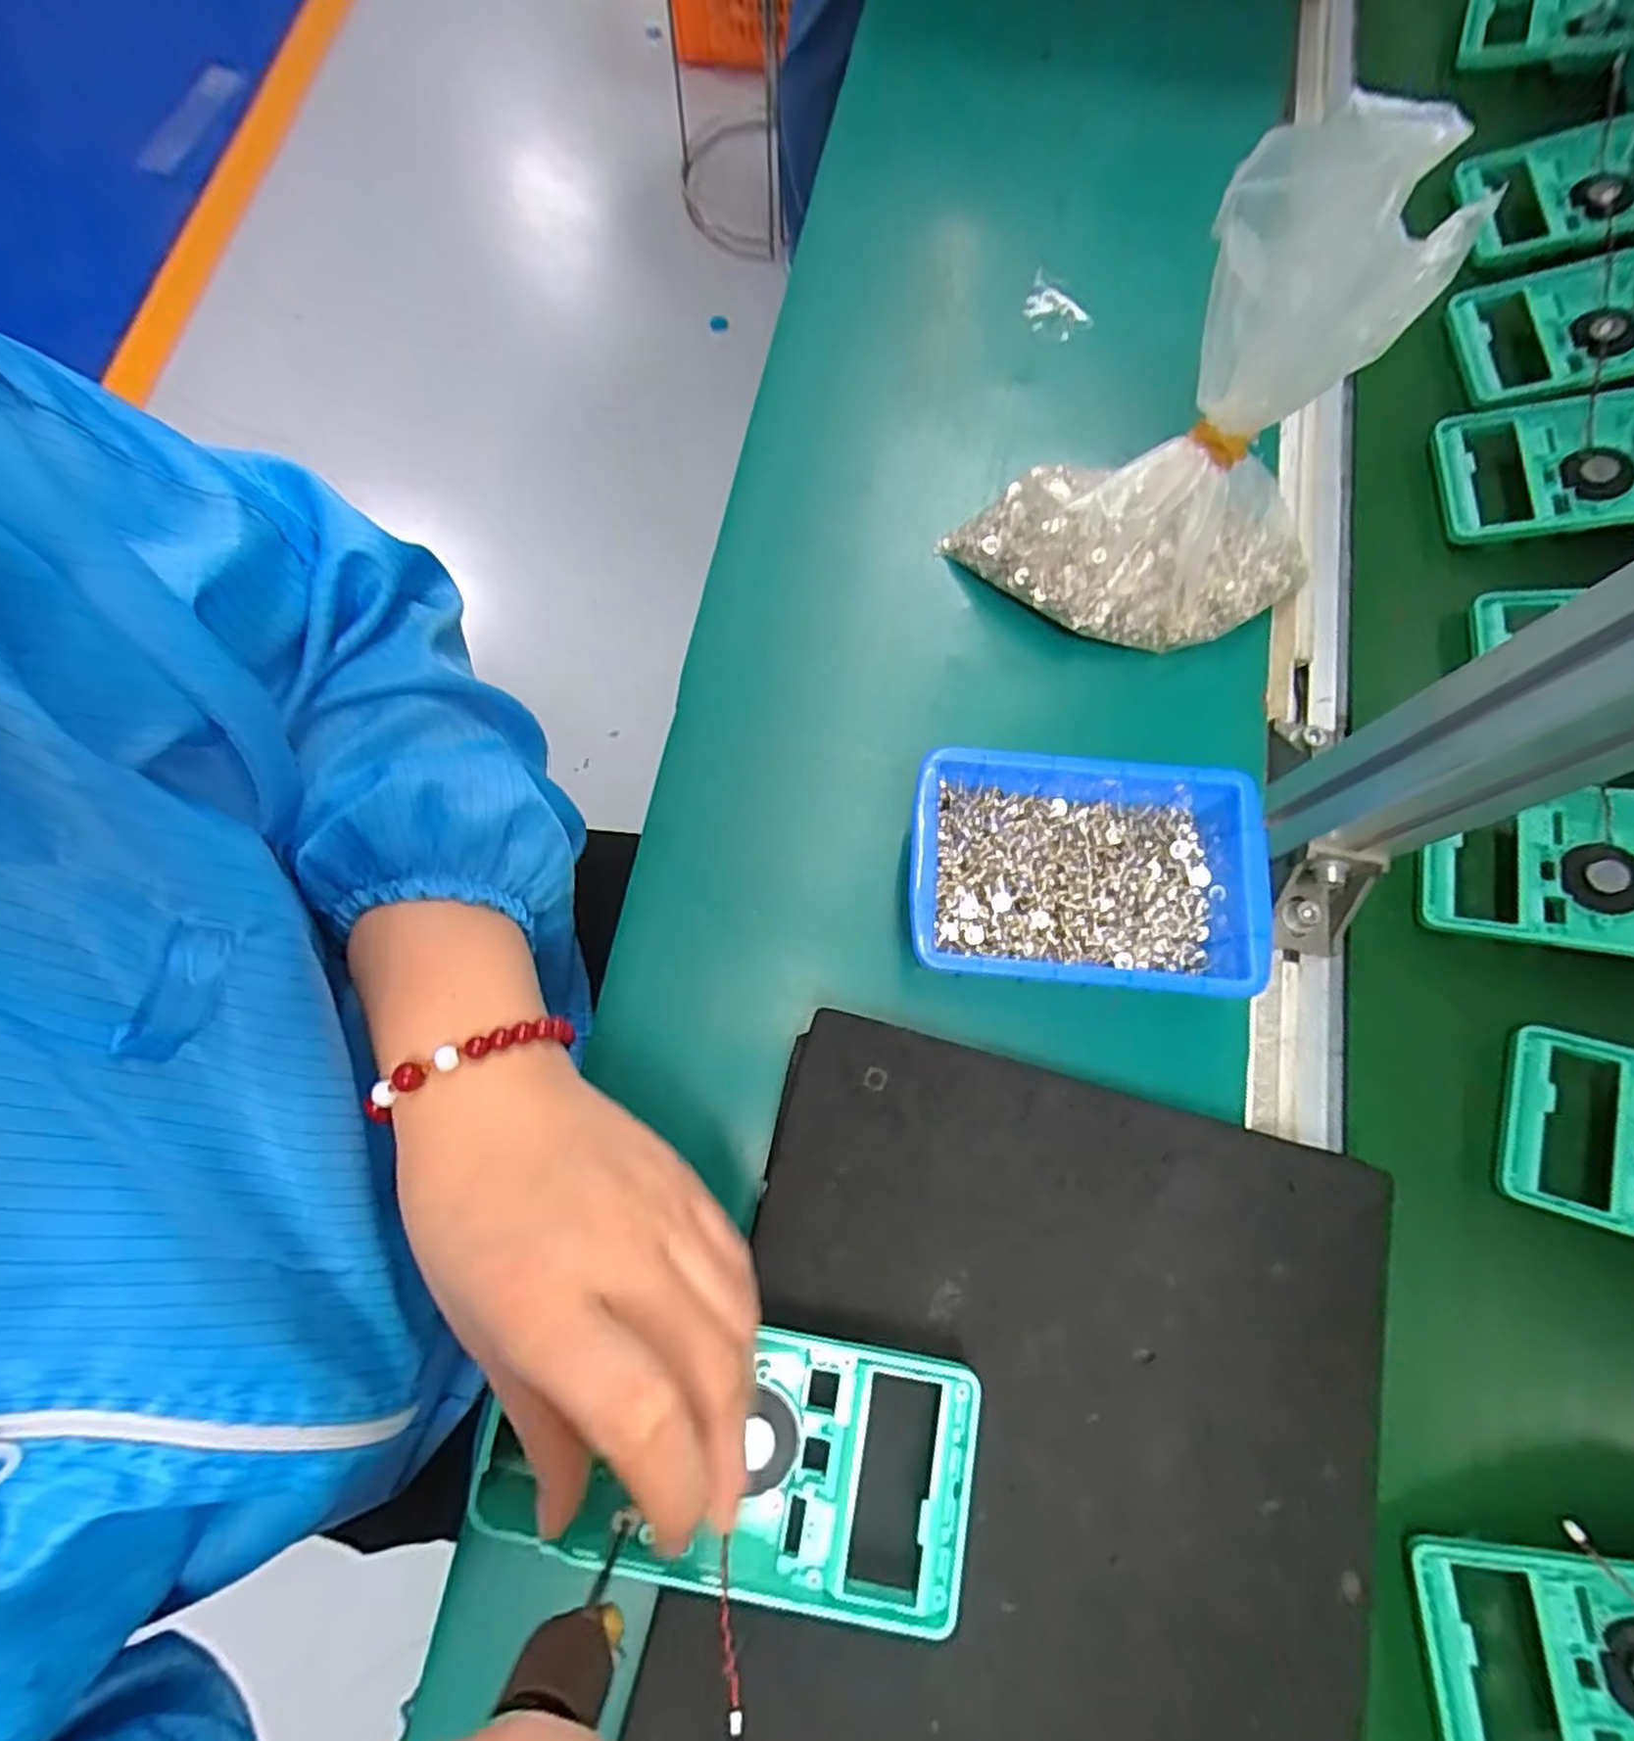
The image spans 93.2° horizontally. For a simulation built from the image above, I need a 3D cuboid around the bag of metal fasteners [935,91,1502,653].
[{"bbox_3d":[0.163,-0.184,0.334,0.143,0.190,0.109,43,79,9],"label":"bag of metal fasteners"}]

